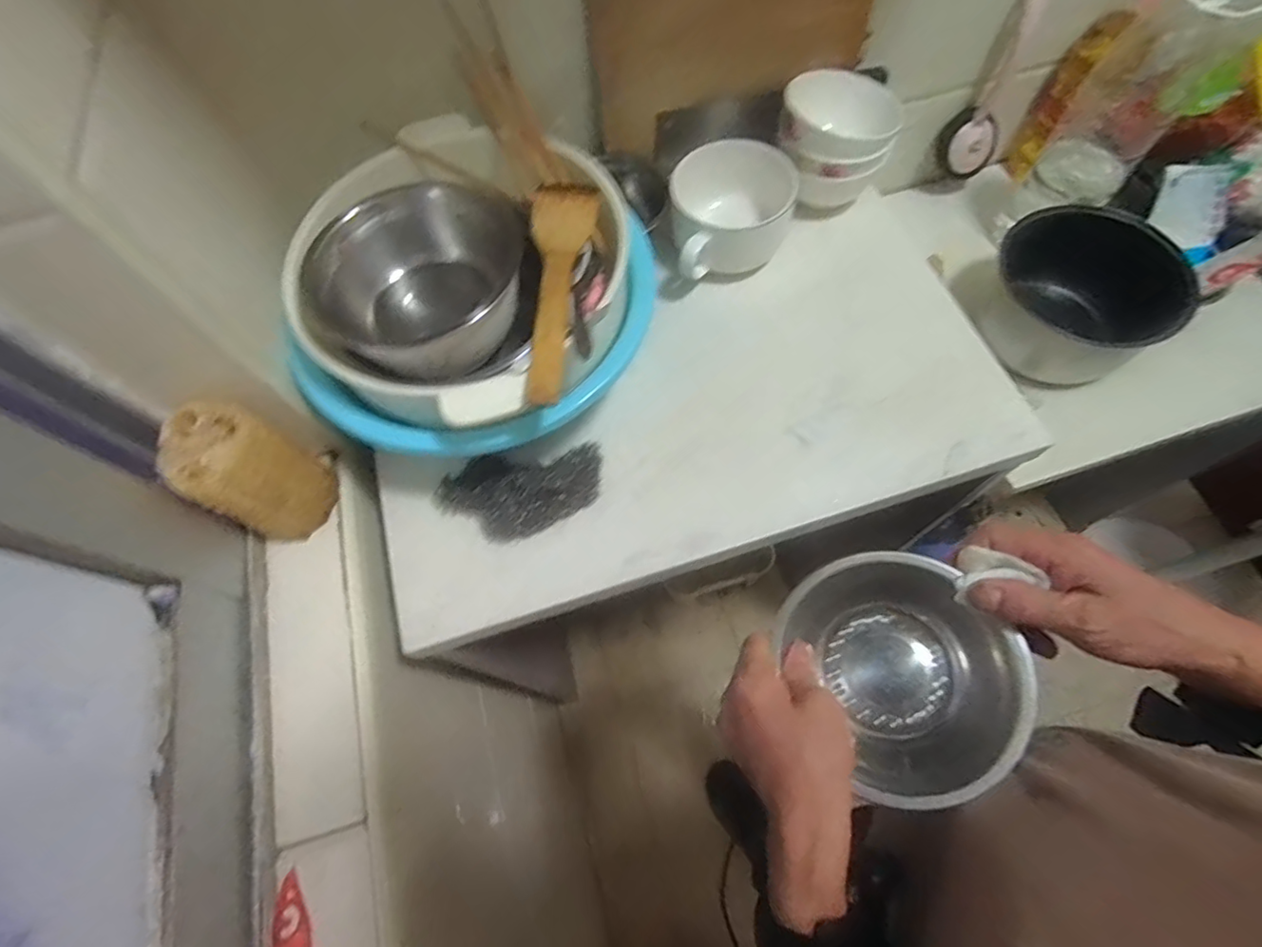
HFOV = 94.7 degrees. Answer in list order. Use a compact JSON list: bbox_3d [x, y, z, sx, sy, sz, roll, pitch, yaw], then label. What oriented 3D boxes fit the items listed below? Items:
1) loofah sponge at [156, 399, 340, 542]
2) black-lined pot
[{"bbox_3d":[-0.315,0.003,0.490,0.068,0.130,0.076,25,70,13],"label":"loofah sponge"},{"bbox_3d":[0.534,-0.208,0.725,0.194,0.133,0.206,-1,66,2],"label":"black-lined pot"}]

